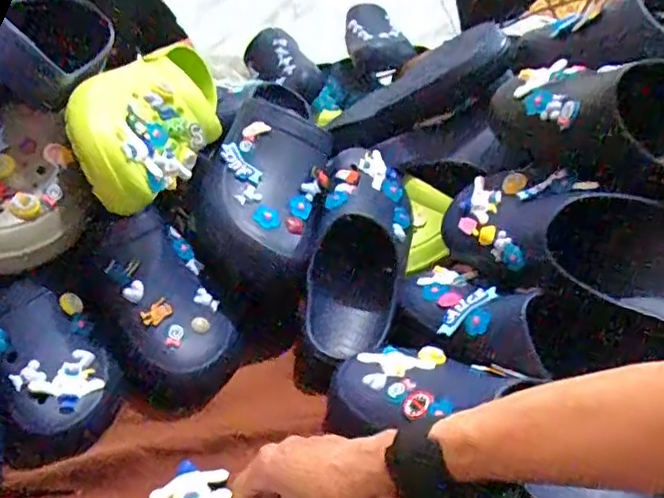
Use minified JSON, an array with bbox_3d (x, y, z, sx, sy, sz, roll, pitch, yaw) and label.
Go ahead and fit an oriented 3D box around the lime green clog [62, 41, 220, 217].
[{"bbox_3d":[-0.180,-0.147,0.639,0.111,0.089,0.279,-8,31,-3],"label":"lime green clog"}]

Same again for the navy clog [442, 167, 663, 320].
[{"bbox_3d":[0.222,-0.006,0.535,0.098,0.084,0.295,-29,37,-32],"label":"navy clog"}]

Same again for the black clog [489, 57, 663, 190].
[{"bbox_3d":[0.258,-0.113,0.539,0.242,0.094,0.084,17,38,35],"label":"black clog"}]

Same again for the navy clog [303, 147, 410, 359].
[{"bbox_3d":[0.032,-0.003,0.638,0.094,0.084,0.251,3,64,16],"label":"navy clog"}]

